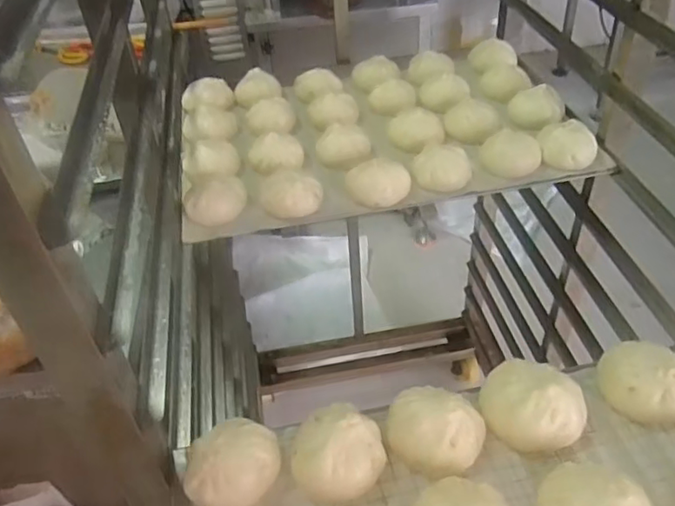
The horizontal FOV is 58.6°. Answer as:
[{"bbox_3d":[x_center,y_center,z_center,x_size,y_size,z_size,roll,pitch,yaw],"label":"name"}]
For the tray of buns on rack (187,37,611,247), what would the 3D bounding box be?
[{"bbox_3d":[0.063,-0.186,0.911,0.577,0.075,0.364,-9,41,-4],"label":"tray of buns on rack"}]

